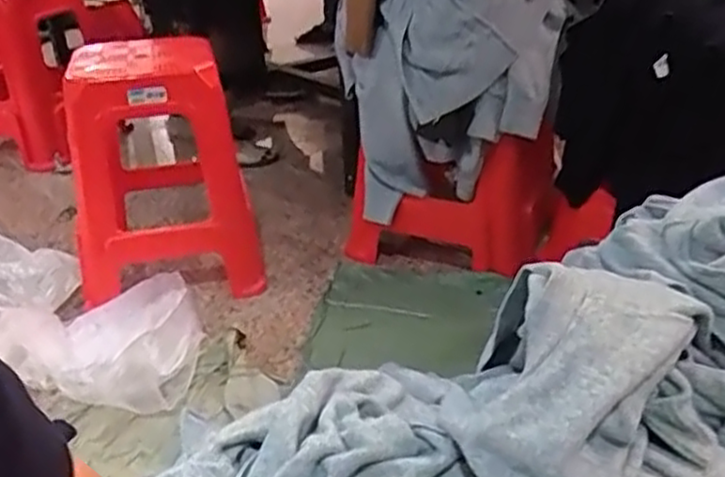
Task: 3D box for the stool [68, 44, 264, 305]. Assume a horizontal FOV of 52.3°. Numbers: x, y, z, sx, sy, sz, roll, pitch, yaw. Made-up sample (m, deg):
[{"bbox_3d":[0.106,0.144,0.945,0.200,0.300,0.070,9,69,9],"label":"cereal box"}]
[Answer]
[{"bbox_3d":[-0.405,-0.131,1.493,0.345,0.489,0.347,-6,29,-8],"label":"stool"}]

